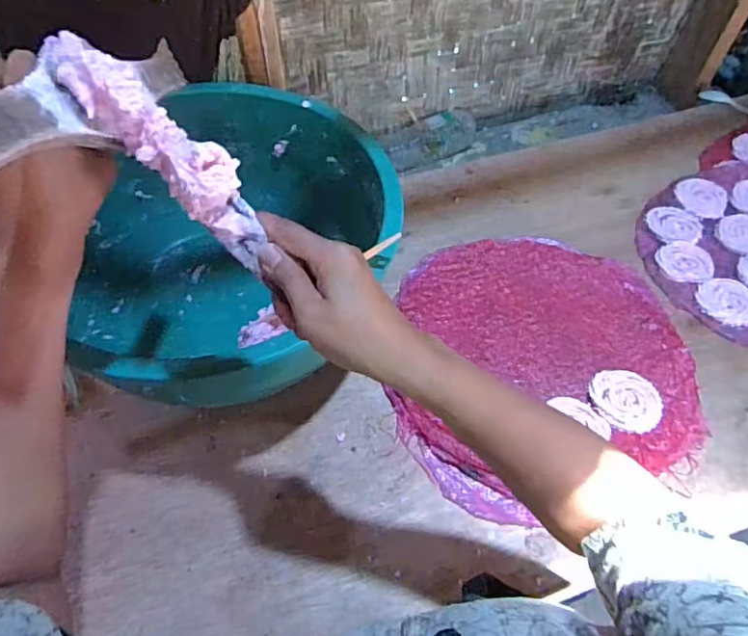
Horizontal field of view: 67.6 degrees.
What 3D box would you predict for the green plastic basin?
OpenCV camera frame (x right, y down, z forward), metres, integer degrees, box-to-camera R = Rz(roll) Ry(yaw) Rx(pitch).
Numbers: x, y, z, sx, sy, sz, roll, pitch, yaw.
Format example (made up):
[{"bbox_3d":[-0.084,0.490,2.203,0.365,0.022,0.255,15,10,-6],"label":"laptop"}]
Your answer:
[{"bbox_3d":[-0.188,-0.088,0.716,0.393,0.196,0.387,0,55,1],"label":"green plastic basin"}]

